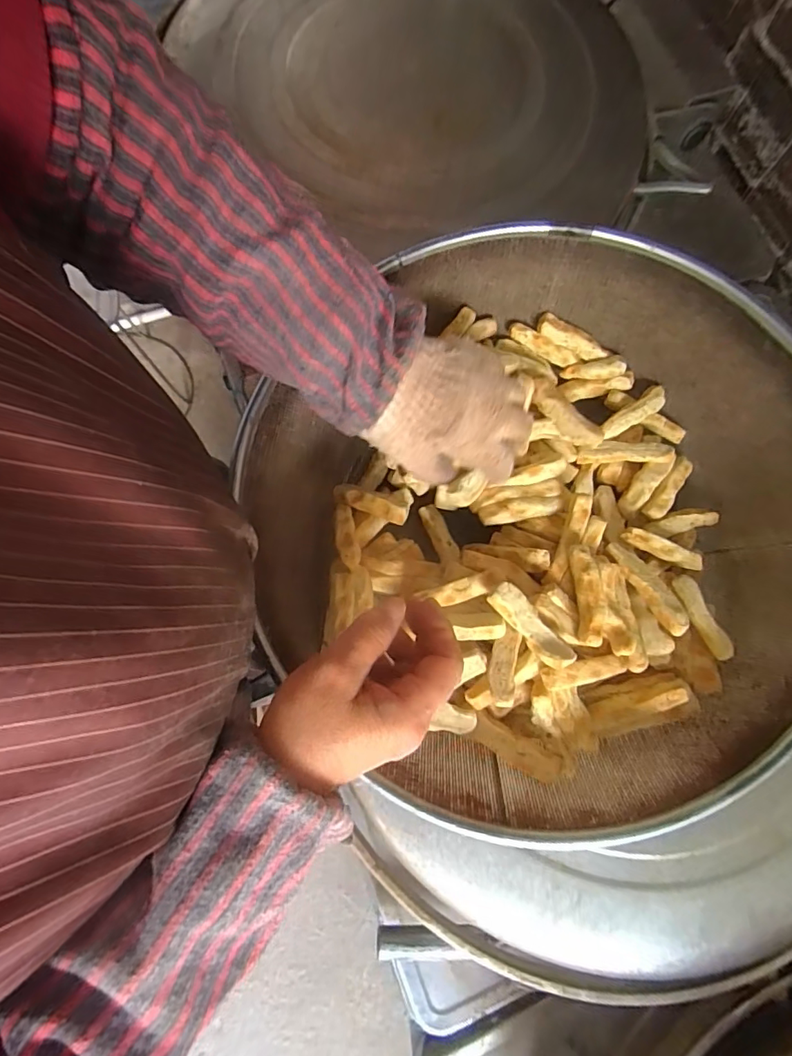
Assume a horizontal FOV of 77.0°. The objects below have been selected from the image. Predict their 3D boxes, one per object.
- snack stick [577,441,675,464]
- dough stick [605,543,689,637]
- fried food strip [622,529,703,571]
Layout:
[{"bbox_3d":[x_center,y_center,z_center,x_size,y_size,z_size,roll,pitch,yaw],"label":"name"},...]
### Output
[{"bbox_3d":[0.203,-0.066,0.443,0.078,0.014,0.017,1,76,14],"label":"snack stick"},{"bbox_3d":[0.197,0.045,0.390,0.018,0.015,0.082,-26,62,-7],"label":"dough stick"},{"bbox_3d":[0.221,0.018,0.416,0.068,0.016,0.015,23,77,5],"label":"fried food strip"}]

